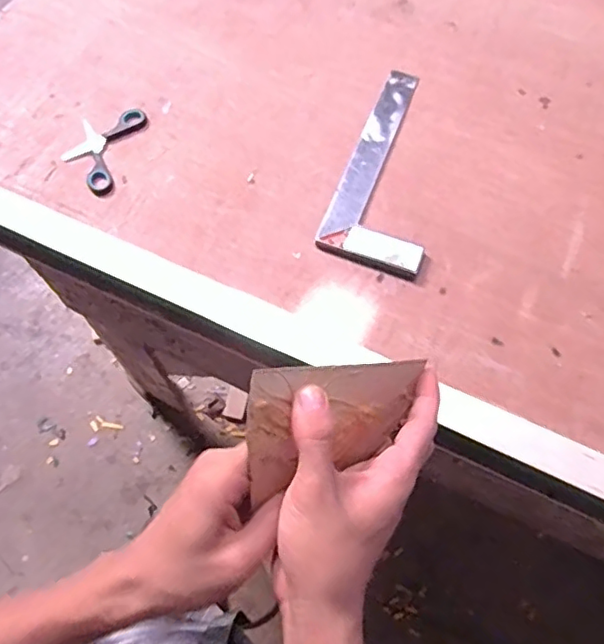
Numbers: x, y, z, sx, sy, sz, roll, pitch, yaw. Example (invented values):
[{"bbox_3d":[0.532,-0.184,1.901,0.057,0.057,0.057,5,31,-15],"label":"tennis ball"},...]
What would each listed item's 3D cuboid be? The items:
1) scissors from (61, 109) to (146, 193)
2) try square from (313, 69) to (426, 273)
[{"bbox_3d":[-0.263,-0.229,0.749,0.080,0.009,0.132,14,68,8],"label":"scissors"},{"bbox_3d":[0.122,-0.201,0.732,0.120,0.023,0.304,17,68,9],"label":"try square"}]

